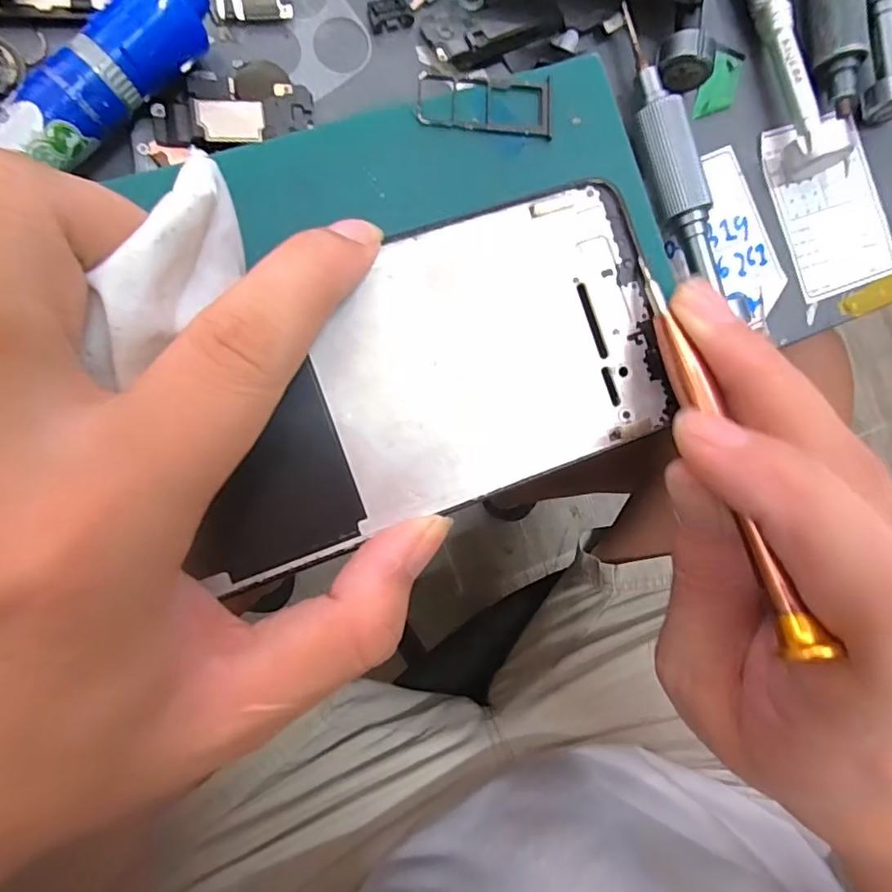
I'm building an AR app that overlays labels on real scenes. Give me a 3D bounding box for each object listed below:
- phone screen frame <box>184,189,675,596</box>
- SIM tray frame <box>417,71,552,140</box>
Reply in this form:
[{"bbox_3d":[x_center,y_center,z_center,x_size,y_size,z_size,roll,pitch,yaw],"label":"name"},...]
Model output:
[{"bbox_3d":[-0.003,-0.020,0.150,0.131,0.004,0.072,-20,92,-9],"label":"phone screen frame"},{"bbox_3d":[0.012,-0.097,0.157,0.039,0.004,0.017,0,89,-9],"label":"SIM tray frame"}]

